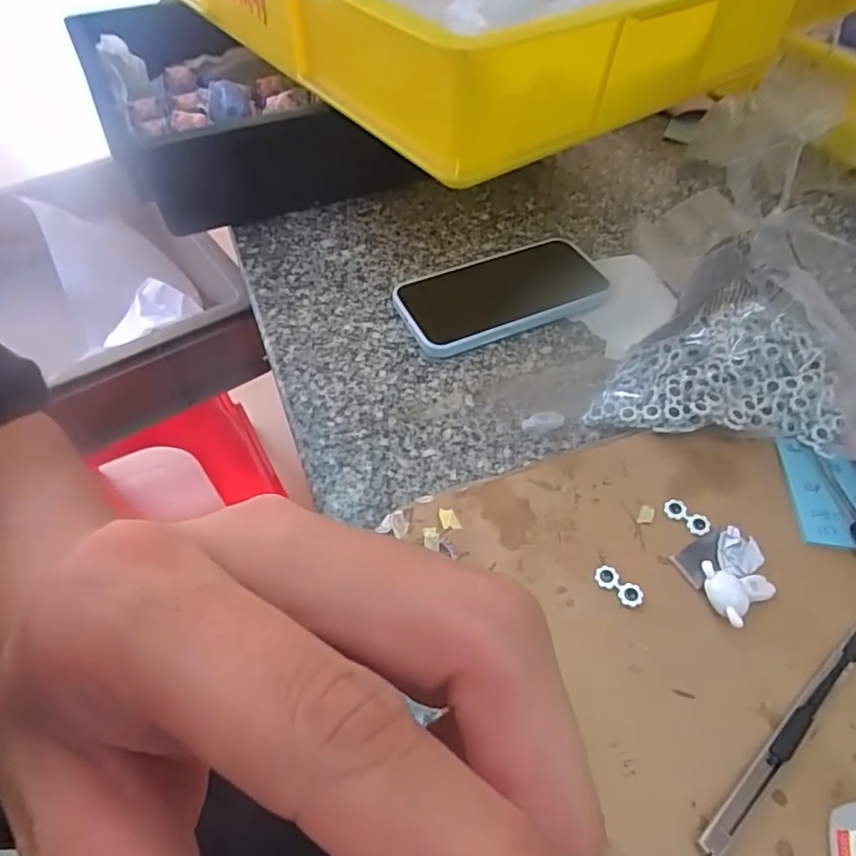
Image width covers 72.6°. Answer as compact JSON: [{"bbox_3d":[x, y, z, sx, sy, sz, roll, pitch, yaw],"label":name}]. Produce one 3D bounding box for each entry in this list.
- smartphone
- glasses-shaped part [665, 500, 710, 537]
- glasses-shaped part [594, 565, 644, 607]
[{"bbox_3d":[0.059,-0.107,0.464,0.163,0.016,0.091,-21,55,-17],"label":"smartphone"},{"bbox_3d":[0.151,0.052,0.339,0.014,0.004,0.026,-34,60,-25],"label":"glasses-shaped part"},{"bbox_3d":[0.102,0.085,0.312,0.027,0.005,0.013,36,59,24],"label":"glasses-shaped part"}]

